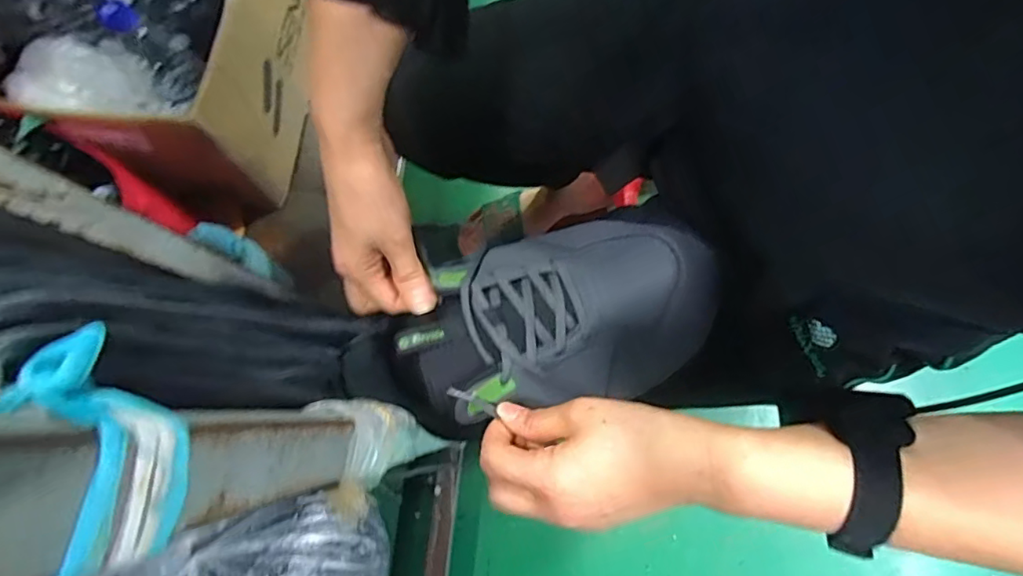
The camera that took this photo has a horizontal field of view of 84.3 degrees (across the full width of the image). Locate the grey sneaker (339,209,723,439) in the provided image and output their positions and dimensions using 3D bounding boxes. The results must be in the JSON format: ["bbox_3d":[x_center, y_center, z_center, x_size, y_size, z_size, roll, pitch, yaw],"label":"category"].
[{"bbox_3d":[0.013,0.022,0.410,0.270,0.090,0.133,-18,79,0],"label":"grey sneaker"}]

